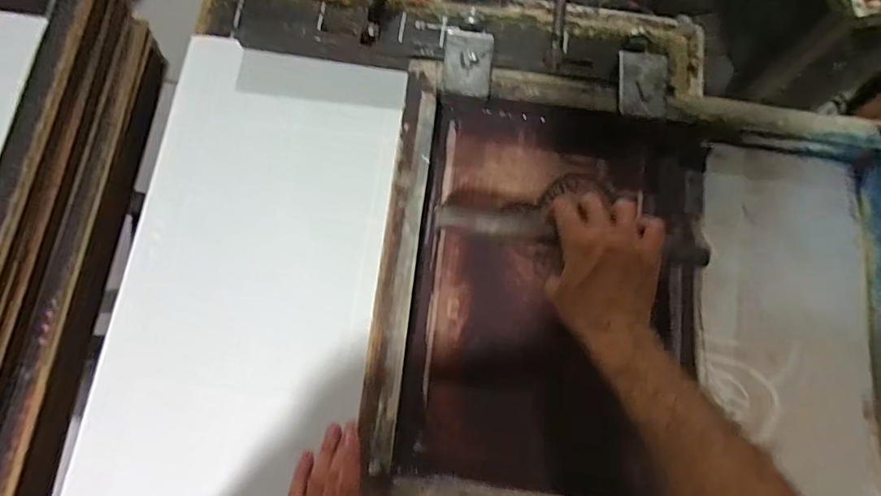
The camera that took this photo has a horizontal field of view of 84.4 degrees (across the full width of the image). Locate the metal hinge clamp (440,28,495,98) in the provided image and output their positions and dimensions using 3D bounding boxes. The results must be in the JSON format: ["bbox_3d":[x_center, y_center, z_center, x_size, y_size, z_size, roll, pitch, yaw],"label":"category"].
[{"bbox_3d":[0.031,-0.204,0.536,0.053,0.016,0.082,8,77,2],"label":"metal hinge clamp"}]

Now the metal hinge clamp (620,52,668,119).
[{"bbox_3d":[0.224,-0.180,0.534,0.051,0.011,0.074,4,77,1],"label":"metal hinge clamp"}]

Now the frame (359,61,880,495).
[{"bbox_3d":[0.216,0.056,0.508,0.549,0.051,0.457,5,77,0],"label":"frame"}]

